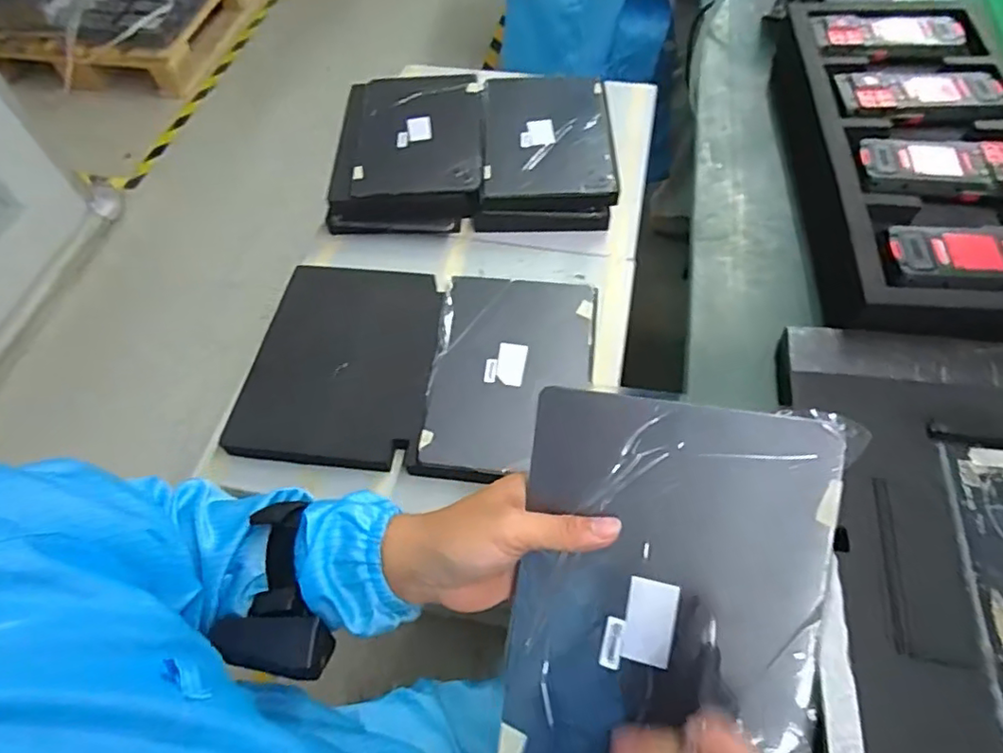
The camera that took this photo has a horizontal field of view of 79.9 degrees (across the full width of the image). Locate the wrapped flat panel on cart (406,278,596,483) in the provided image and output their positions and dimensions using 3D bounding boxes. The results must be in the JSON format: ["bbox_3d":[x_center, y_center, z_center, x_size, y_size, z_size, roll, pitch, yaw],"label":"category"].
[{"bbox_3d":[0.009,-0.008,0.675,0.176,0.019,0.257,5,59,6],"label":"wrapped flat panel on cart"}]

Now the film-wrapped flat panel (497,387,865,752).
[{"bbox_3d":[0.090,0.140,0.343,0.169,0.009,0.252,8,93,18],"label":"film-wrapped flat panel"}]

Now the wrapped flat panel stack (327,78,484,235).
[{"bbox_3d":[-0.126,-0.331,0.861,0.203,0.061,0.268,0,59,3],"label":"wrapped flat panel stack"}]

